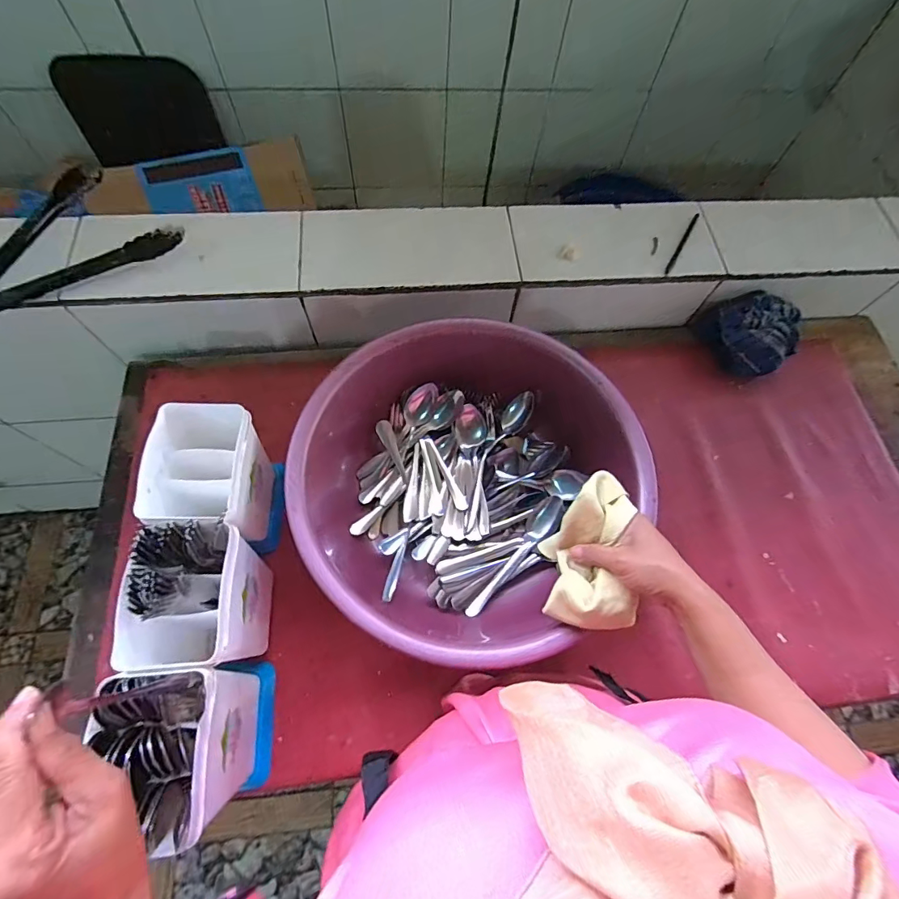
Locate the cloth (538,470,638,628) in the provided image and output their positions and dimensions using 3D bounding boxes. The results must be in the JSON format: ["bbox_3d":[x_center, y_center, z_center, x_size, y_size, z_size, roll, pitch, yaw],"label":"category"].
[{"bbox_3d":[0.138,0.093,0.440,0.082,0.043,0.143,9,80,1],"label":"cloth"}]

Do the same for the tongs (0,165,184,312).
[{"bbox_3d":[-0.541,-0.307,0.626,0.282,0.048,0.248,-28,71,-14],"label":"tongs"}]

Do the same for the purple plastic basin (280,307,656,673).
[{"bbox_3d":[0.015,0.028,0.563,0.371,0.123,0.380,1,67,-3],"label":"purple plastic basin"}]

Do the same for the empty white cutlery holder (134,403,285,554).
[{"bbox_3d":[-0.259,0.039,0.520,0.091,0.149,0.121,0,67,-3],"label":"empty white cutlery holder"}]

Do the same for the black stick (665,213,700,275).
[{"bbox_3d":[0.337,-0.298,0.664,0.008,0.009,0.130,30,69,9],"label":"black stick"}]

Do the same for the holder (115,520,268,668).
[{"bbox_3d":[-0.245,0.151,0.468,0.087,0.155,0.120,-3,67,-4],"label":"holder"}]

